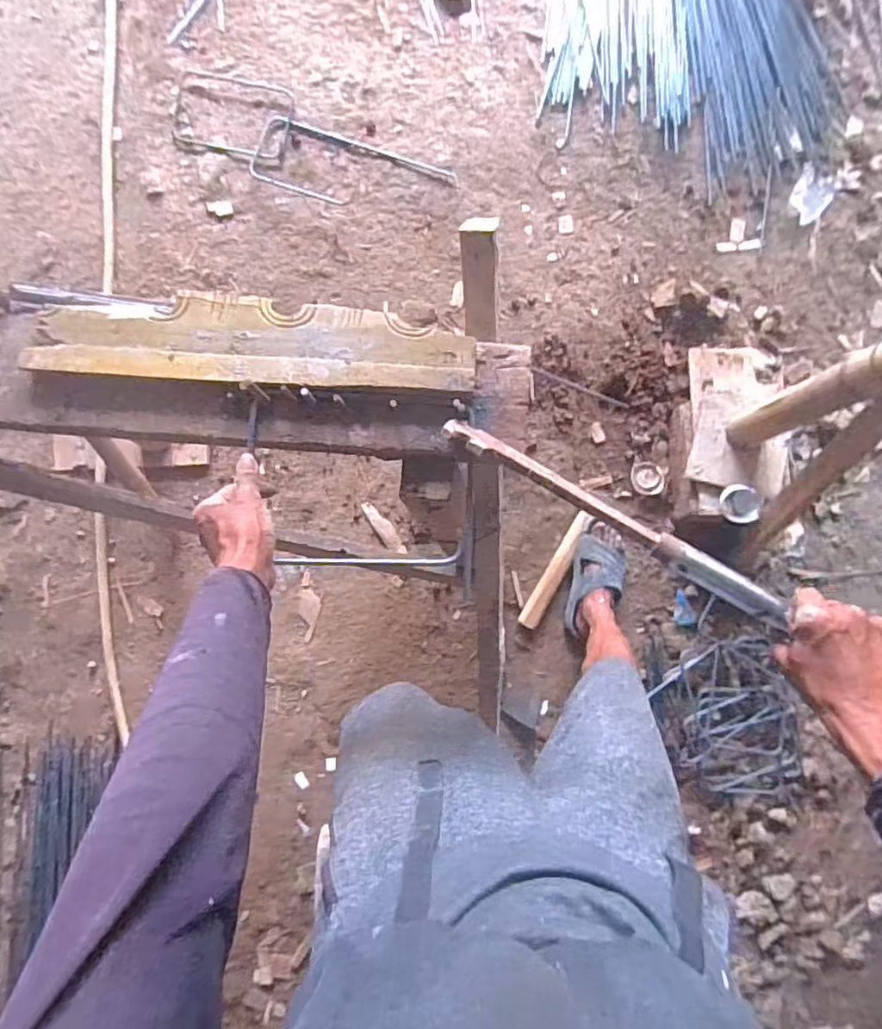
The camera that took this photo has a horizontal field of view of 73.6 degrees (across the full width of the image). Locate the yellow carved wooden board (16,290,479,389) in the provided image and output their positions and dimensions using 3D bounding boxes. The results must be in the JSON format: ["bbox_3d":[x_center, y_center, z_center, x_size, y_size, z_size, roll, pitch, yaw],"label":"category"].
[{"bbox_3d":[-0.185,-0.169,0.581,0.430,0.032,0.087,6,87,1],"label":"yellow carved wooden board"}]

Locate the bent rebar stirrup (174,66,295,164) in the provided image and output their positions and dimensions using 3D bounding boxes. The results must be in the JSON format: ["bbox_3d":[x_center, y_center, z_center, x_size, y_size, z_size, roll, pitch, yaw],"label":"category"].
[{"bbox_3d":[-0.467,-0.903,1.327,0.273,0.015,0.184,12,86,0],"label":"bent rebar stirrup"}]

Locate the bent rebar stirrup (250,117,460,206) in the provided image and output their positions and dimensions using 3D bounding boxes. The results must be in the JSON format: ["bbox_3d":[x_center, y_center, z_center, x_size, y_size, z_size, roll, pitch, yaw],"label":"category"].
[{"bbox_3d":[-0.197,-0.760,1.316,0.451,0.014,0.148,18,86,1],"label":"bent rebar stirrup"}]

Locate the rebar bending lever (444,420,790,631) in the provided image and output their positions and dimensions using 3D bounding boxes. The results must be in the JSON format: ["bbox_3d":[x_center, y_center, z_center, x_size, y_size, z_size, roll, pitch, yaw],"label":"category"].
[{"bbox_3d":[0.247,0.059,0.510,0.561,0.027,0.024,31,88,12],"label":"rebar bending lever"}]

